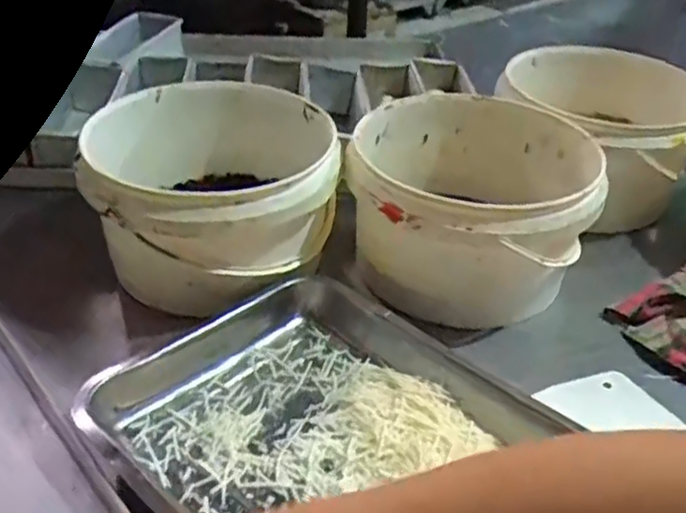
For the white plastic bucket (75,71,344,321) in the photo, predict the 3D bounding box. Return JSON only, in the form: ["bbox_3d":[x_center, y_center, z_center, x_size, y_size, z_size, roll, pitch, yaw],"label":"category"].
[{"bbox_3d":[-0.125,-0.062,0.659,0.227,0.139,0.232,2,36,-1],"label":"white plastic bucket"}]

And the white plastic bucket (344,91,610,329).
[{"bbox_3d":[0.122,-0.055,0.671,0.221,0.138,0.251,9,36,8],"label":"white plastic bucket"}]

